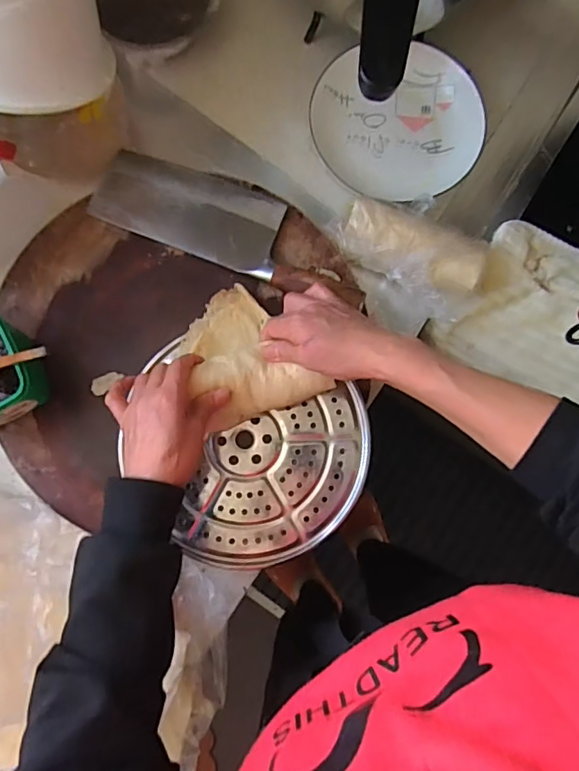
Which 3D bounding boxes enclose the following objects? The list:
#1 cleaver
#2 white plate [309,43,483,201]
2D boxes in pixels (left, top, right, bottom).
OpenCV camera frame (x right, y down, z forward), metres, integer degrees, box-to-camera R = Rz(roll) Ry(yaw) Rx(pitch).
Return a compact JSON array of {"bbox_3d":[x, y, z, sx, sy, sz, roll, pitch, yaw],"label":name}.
[{"bbox_3d":[-0.058,-0.168,0.543,0.290,0.034,0.090,23,83,1],"label":"cleaver"},{"bbox_3d":[0.126,-0.303,0.604,0.190,0.038,0.184,0,83,-2],"label":"white plate"}]

